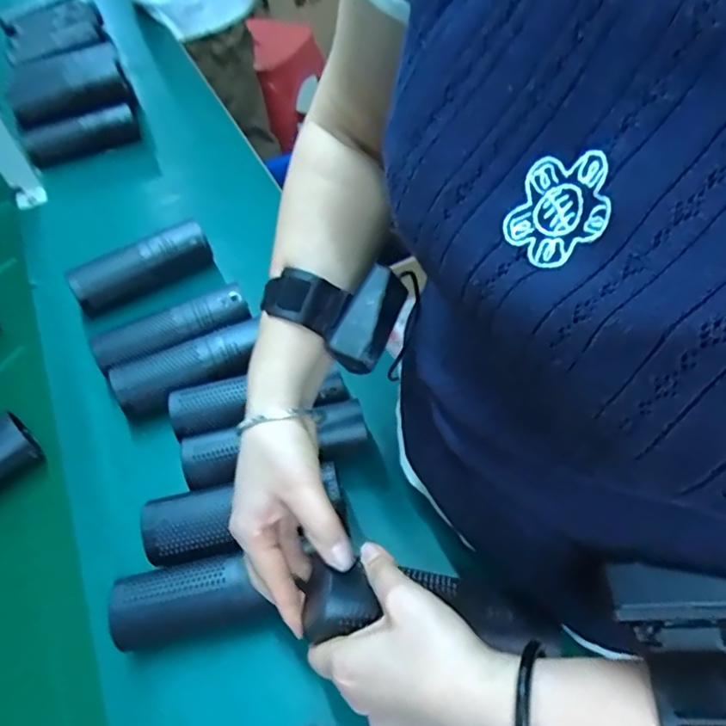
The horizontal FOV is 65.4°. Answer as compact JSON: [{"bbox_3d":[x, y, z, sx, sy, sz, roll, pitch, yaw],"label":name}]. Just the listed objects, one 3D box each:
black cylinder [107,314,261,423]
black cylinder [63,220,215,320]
[{"bbox_3d":[-0.179,0.003,0.579,0.150,0.045,0.048,-27,56,-16],"label":"black cylinder"},{"bbox_3d":[-0.263,-0.115,0.672,0.162,0.045,0.051,-27,56,-16],"label":"black cylinder"}]

